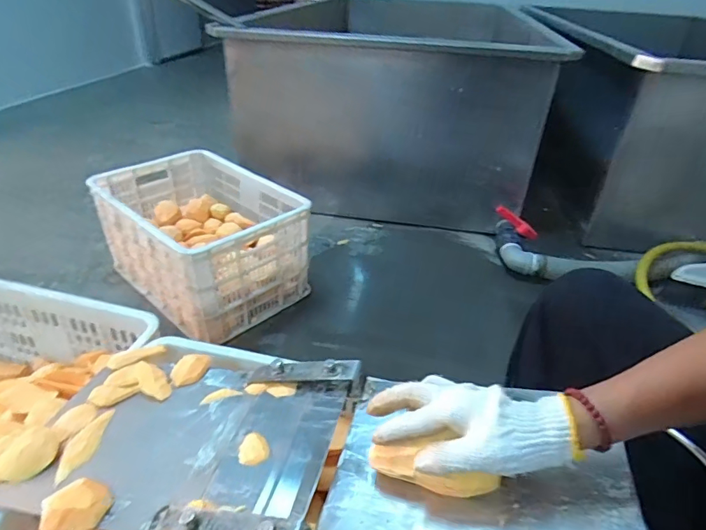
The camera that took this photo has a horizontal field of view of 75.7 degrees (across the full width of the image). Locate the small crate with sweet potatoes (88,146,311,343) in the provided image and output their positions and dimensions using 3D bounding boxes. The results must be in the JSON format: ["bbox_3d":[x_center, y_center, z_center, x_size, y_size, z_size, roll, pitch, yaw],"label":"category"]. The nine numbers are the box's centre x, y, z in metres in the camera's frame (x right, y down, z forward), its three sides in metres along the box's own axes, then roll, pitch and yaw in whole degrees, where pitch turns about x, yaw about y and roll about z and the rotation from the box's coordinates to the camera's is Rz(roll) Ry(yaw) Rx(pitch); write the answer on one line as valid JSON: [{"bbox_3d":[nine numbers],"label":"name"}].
[{"bbox_3d":[-0.401,-0.070,1.209,0.524,0.273,0.349,29,42,32],"label":"small crate with sweet potatoes"}]

